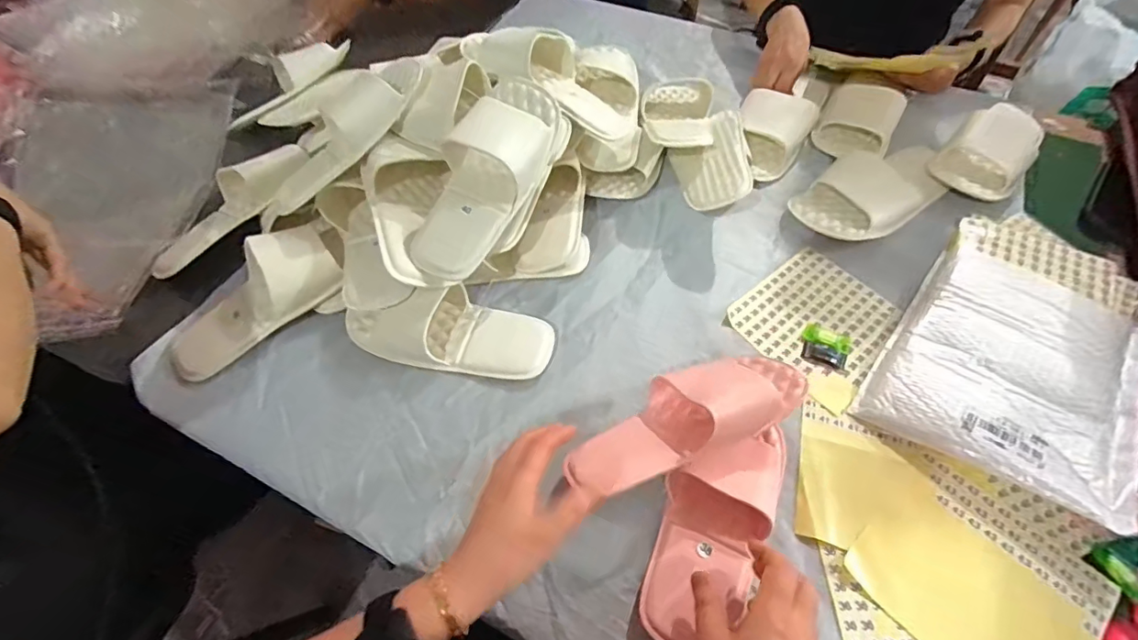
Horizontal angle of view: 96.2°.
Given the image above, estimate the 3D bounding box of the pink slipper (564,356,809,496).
[{"bbox_3d":[0.105,0.087,0.461,0.224,0.057,0.083,-25,59,-5],"label":"pink slipper"}]

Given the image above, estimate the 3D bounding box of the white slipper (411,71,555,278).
[{"bbox_3d":[-0.093,-0.156,0.541,0.099,0.062,0.237,25,86,19],"label":"white slipper"}]

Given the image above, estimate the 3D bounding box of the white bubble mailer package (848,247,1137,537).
[{"bbox_3d":[0.456,0.043,0.525,0.215,0.034,0.273,30,64,22],"label":"white bubble mailer package"}]

